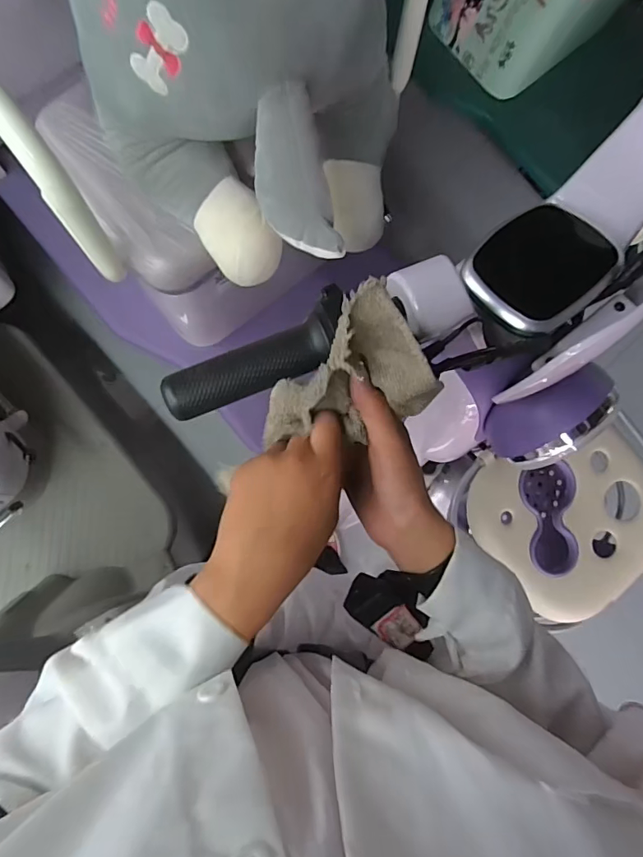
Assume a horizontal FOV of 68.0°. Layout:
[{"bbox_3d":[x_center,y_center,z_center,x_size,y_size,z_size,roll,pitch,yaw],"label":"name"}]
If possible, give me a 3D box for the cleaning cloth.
[{"bbox_3d":[0.013,-0.025,0.304,0.103,0.065,0.078,-36,88,-10],"label":"cleaning cloth"}]

